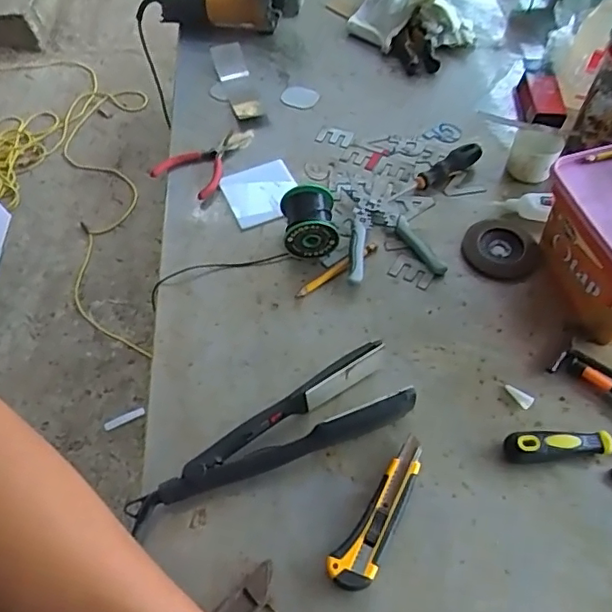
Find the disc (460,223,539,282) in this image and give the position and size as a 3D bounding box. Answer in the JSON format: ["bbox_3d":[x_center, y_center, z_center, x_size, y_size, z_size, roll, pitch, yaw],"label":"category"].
[{"bbox_3d":[0.260,-0.076,0.747,0.084,0.011,0.097,-38,63,-22],"label":"disc"}]

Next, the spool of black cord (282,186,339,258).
[{"bbox_3d":[0.004,-0.110,0.744,0.068,0.065,0.079,-6,56,-3],"label":"spool of black cord"}]

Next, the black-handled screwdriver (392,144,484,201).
[{"bbox_3d":[0.192,-0.192,0.816,0.158,0.025,0.029,-33,61,-20],"label":"black-handled screwdriver"}]

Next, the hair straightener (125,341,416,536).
[{"bbox_3d":[-0.029,0.135,0.582,0.283,0.057,0.077,-23,58,-14],"label":"hair straightener"}]

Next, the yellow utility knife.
[{"bbox_3d":[0.075,0.202,0.557,0.040,0.019,0.158,27,60,18],"label":"yellow utility knife"}]

